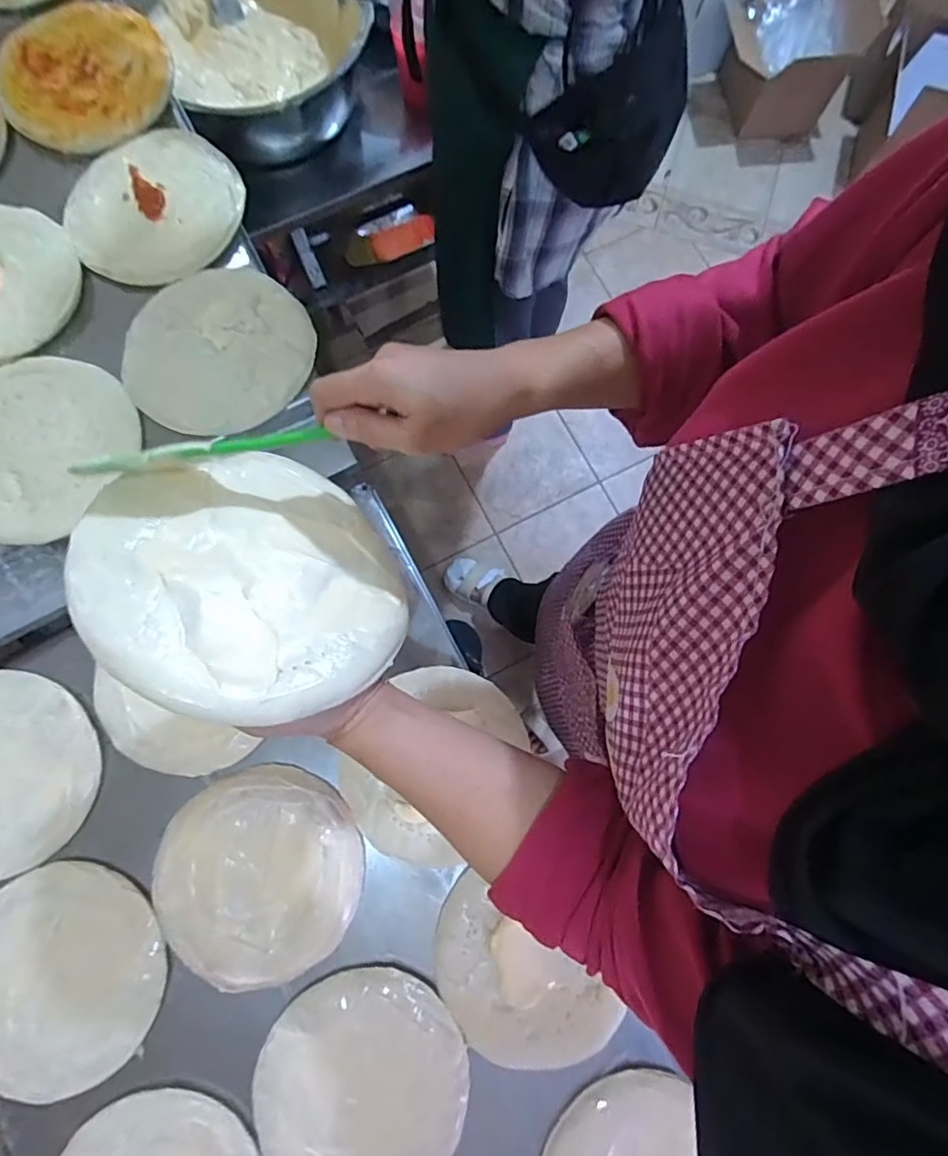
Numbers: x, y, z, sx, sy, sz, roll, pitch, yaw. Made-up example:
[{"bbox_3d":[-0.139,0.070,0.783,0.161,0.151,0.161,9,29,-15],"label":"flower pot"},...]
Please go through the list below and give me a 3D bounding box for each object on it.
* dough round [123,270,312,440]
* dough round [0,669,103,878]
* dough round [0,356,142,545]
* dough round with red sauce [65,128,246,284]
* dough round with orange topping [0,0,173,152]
[{"bbox_3d":[-0.273,-0.245,0.603,0.185,0.010,0.194,0,78,-1],"label":"dough round"},{"bbox_3d":[-0.502,0.200,0.581,0.210,0.011,0.195,0,78,-1],"label":"dough round"},{"bbox_3d":[-0.453,-0.140,0.572,0.176,0.009,0.196,40,80,7],"label":"dough round"},{"bbox_3d":[-0.372,-0.432,0.645,0.176,0.014,0.195,39,80,7],"label":"dough round with red sauce"},{"bbox_3d":[-0.475,-0.616,0.685,0.202,0.027,0.186,0,78,-1],"label":"dough round with orange topping"}]

